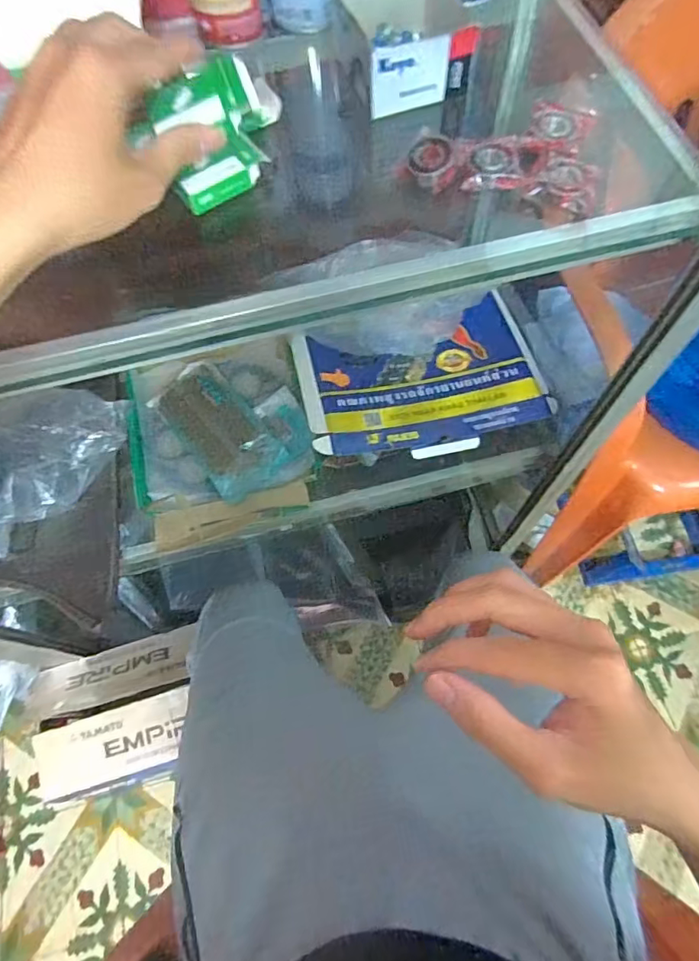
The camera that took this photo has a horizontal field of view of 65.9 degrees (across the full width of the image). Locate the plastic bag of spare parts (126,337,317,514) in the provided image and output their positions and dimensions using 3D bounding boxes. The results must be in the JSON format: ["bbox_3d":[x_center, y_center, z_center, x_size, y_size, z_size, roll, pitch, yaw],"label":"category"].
[{"bbox_3d":[-0.173,-0.076,0.710,0.230,0.052,0.234,-14,66,-4],"label":"plastic bag of spare parts"}]

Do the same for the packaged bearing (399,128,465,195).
[{"bbox_3d":[0.059,-0.223,0.375,0.039,0.015,0.041,25,69,13],"label":"packaged bearing"}]

